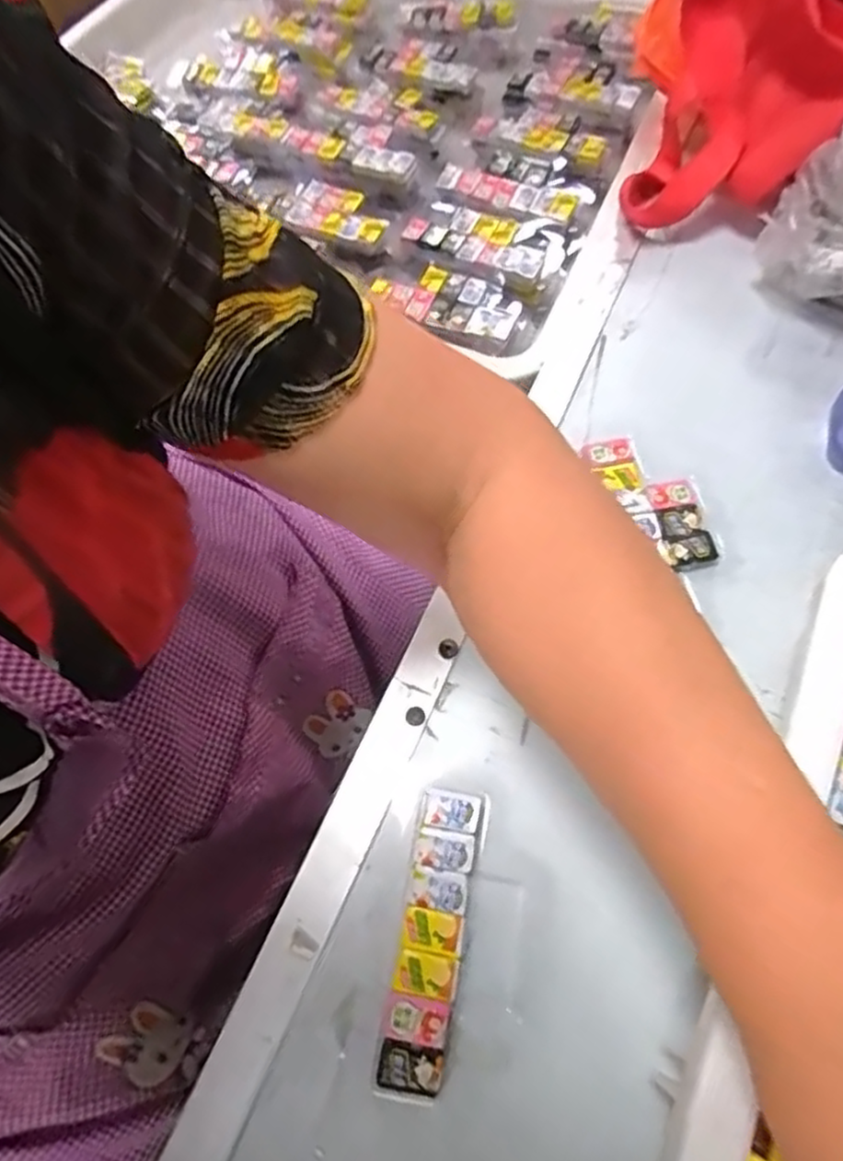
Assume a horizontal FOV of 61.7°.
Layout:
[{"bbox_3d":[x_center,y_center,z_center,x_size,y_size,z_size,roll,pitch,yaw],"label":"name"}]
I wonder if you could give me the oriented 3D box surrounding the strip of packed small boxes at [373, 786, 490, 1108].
[{"bbox_3d":[0.005,0.152,0.303,0.028,0.009,0.118,9,66,6],"label":"strip of packed small boxes"}]

